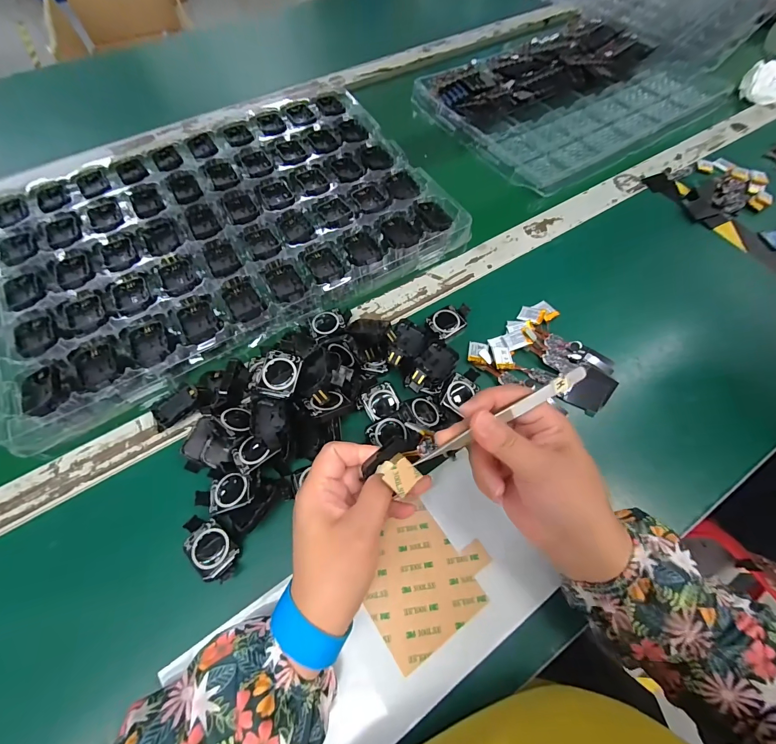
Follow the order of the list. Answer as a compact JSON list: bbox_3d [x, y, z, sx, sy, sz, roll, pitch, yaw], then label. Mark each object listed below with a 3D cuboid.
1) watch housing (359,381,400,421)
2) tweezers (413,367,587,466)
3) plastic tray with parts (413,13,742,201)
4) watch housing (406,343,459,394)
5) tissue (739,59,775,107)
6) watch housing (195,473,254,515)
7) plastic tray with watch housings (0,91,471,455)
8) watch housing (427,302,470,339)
[{"bbox_3d":[-0.007,0.030,0.321,0.034,0.015,0.032,-26,65,-12],"label":"watch housing"},{"bbox_3d":[0.076,0.030,0.234,0.128,0.009,0.009,-29,65,1],"label":"tweezers"},{"bbox_3d":[0.306,-0.467,0.574,0.463,0.027,0.318,-36,68,-17],"label":"plastic tray with parts"},{"bbox_3d":[0.043,-0.005,0.330,0.031,0.014,0.050,35,68,17],"label":"watch housing"},{"bbox_3d":[0.618,-0.461,0.562,0.051,0.036,0.078,-10,64,-5],"label":"tissue"},{"bbox_3d":[-0.134,0.100,0.287,0.045,0.012,0.030,-14,63,-7],"label":"watch housing"},{"bbox_3d":[-0.200,-0.173,0.419,0.506,0.044,0.356,-27,66,-13],"label":"plastic tray with watch housings"},{"bbox_3d":[0.066,-0.055,0.372,0.046,0.010,0.029,-30,66,-14],"label":"watch housing"}]

